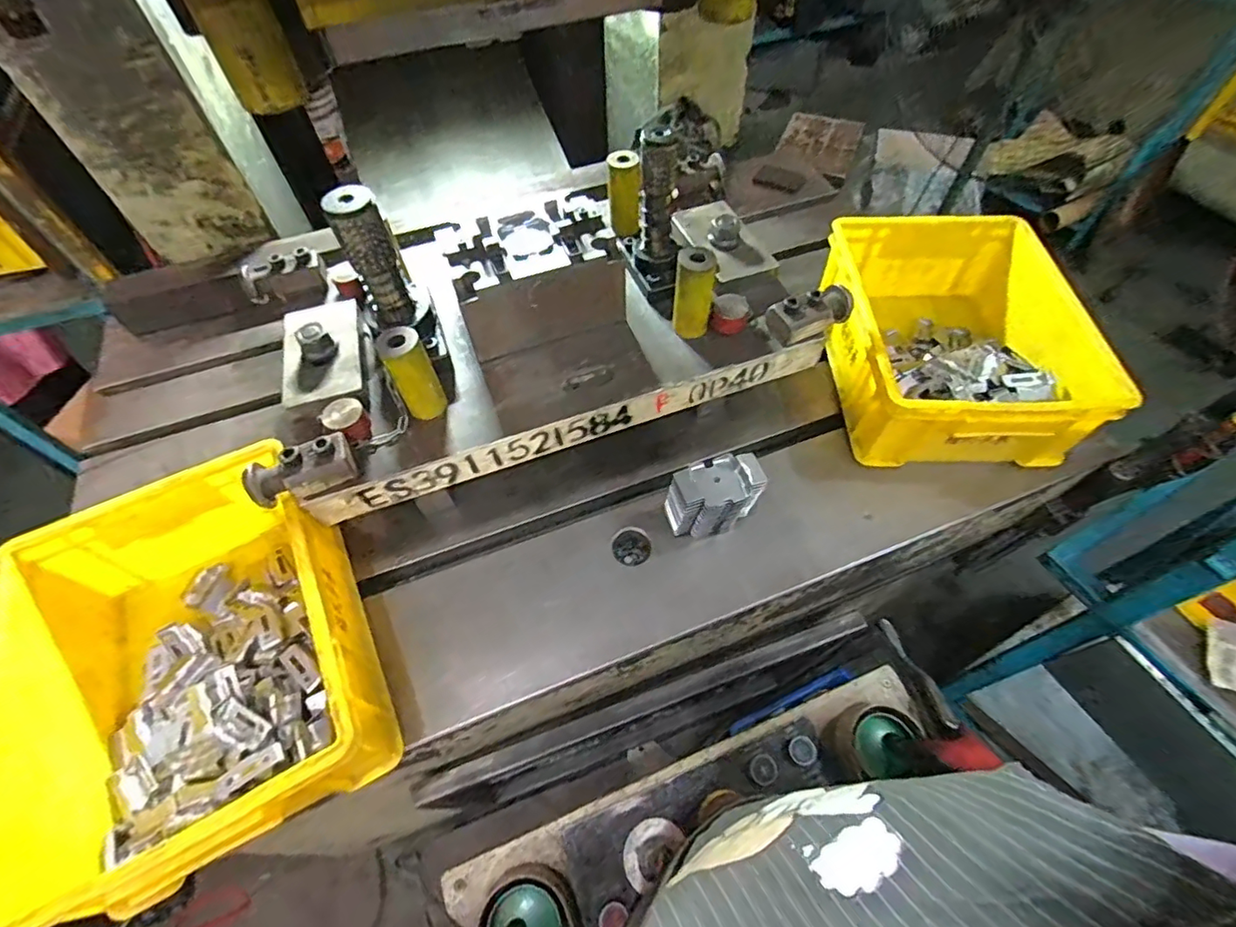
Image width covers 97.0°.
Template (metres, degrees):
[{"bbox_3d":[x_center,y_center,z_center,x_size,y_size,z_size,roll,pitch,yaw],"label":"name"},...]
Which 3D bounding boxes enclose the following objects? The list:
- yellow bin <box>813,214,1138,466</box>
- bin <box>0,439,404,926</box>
[{"bbox_3d":[0.422,-0.155,0.714,0.263,0.146,0.337,1,56,2],"label":"yellow bin"},{"bbox_3d":[-0.387,0.180,0.517,0.254,0.144,0.355,-26,59,-15],"label":"bin"}]

